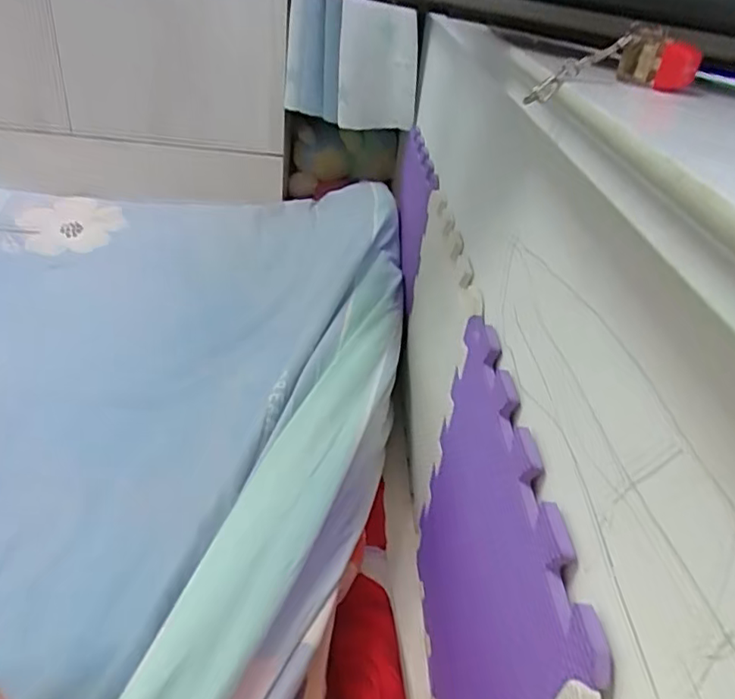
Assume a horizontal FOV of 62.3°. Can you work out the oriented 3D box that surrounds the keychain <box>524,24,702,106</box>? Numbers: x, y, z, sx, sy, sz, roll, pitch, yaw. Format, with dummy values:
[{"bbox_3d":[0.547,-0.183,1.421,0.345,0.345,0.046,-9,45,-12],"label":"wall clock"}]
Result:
[{"bbox_3d":[0.105,-0.123,0.264,0.072,0.025,0.018,-10,36,-1],"label":"keychain"}]

